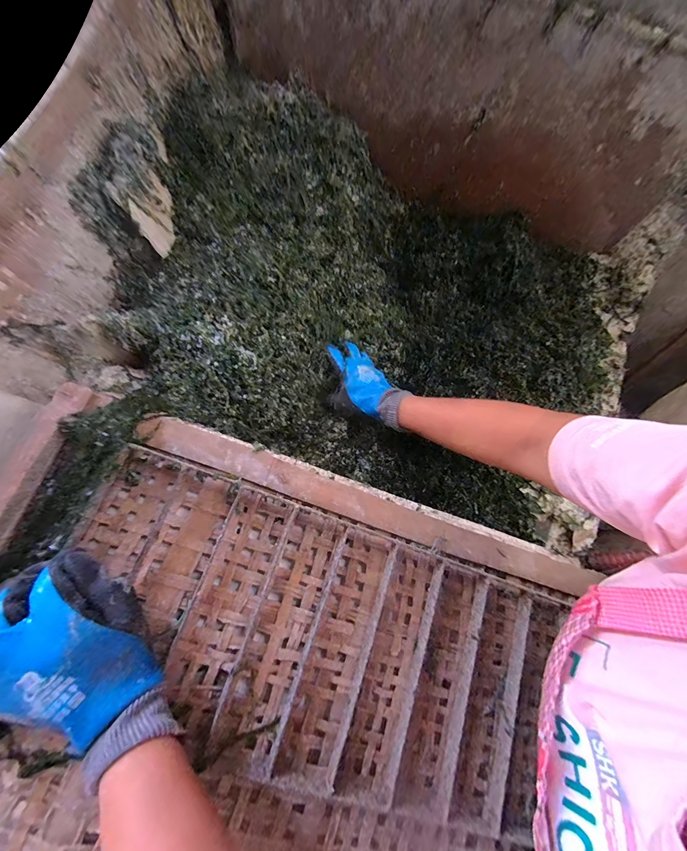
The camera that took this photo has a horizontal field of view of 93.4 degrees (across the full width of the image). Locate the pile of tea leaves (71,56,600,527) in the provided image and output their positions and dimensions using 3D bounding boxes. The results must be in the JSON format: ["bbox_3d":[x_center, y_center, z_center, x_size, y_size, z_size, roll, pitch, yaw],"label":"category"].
[{"bbox_3d":[0.051,-0.221,0.527,0.802,0.190,0.594,22,75,4],"label":"pile of tea leaves"}]

